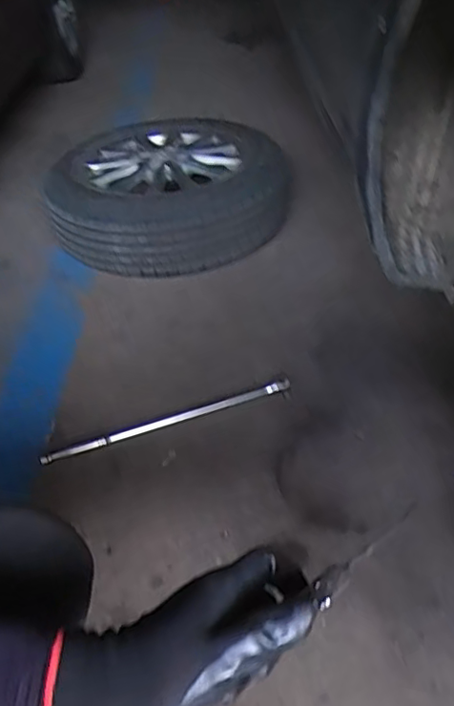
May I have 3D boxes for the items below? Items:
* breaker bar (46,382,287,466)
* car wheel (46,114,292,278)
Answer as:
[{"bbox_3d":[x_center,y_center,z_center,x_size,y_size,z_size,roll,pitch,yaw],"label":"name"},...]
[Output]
[{"bbox_3d":[-0.097,0.116,0.960,0.428,0.023,0.026,-14,41,-10],"label":"breaker bar"},{"bbox_3d":[-0.162,-0.418,1.450,0.558,0.187,0.563,-12,41,-7],"label":"car wheel"}]

